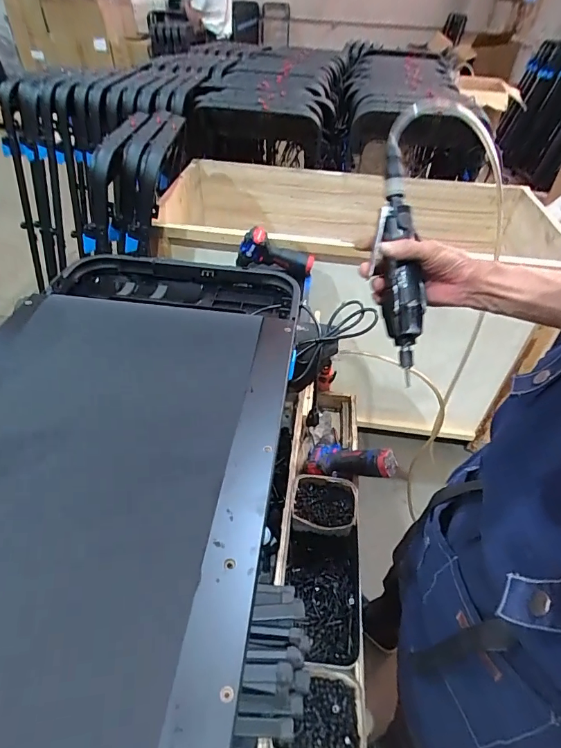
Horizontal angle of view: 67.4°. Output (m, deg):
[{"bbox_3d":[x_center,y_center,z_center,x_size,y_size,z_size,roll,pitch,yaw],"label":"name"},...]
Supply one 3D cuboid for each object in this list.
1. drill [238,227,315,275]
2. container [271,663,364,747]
[{"bbox_3d":[-0.012,-0.331,1.180,0.208,0.128,0.062,9,43,-13],"label":"drill"},{"bbox_3d":[0.052,0.468,0.580,0.118,0.048,0.109,6,44,2],"label":"container"}]

